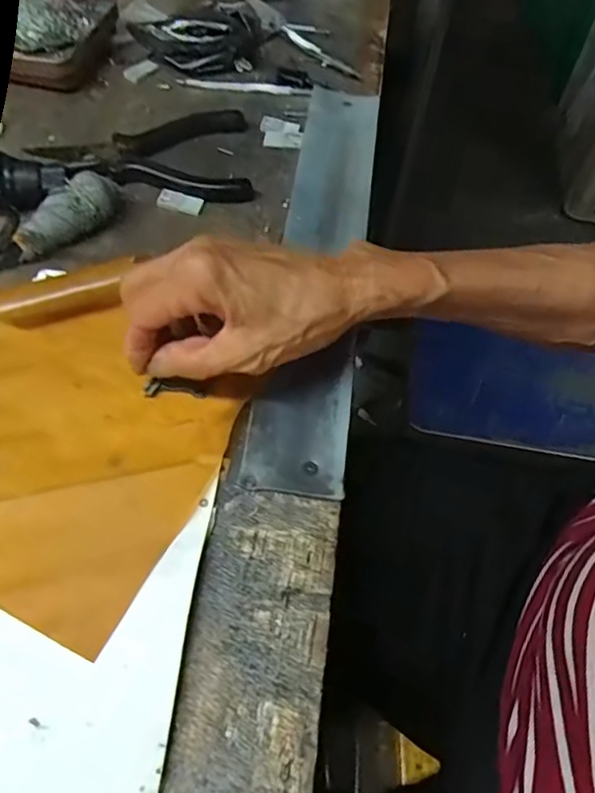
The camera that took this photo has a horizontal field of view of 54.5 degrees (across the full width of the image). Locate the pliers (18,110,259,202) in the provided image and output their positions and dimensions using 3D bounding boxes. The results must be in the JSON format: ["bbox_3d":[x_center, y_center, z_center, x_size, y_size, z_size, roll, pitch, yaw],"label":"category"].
[{"bbox_3d":[-0.102,-0.174,0.403,0.146,0.013,0.090,5,58,0],"label":"pliers"}]

